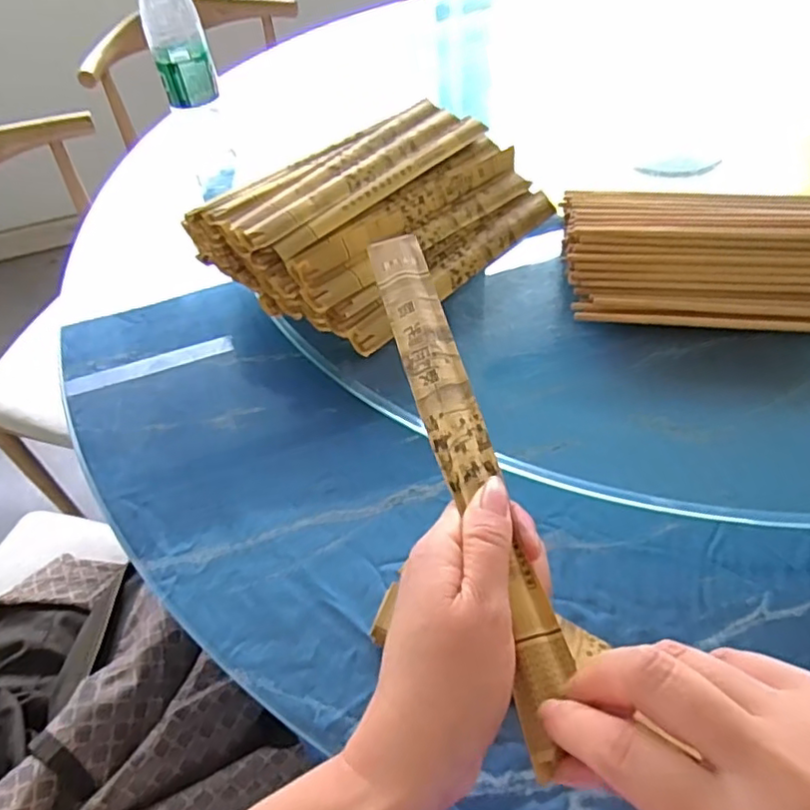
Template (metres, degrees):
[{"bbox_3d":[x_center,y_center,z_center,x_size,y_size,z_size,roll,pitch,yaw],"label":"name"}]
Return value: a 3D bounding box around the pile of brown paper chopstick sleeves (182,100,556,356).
[{"bbox_3d":[-0.015,-0.175,0.576,0.292,0.075,0.179,-37,57,-24],"label":"pile of brown paper chopstick sleeves"}]

